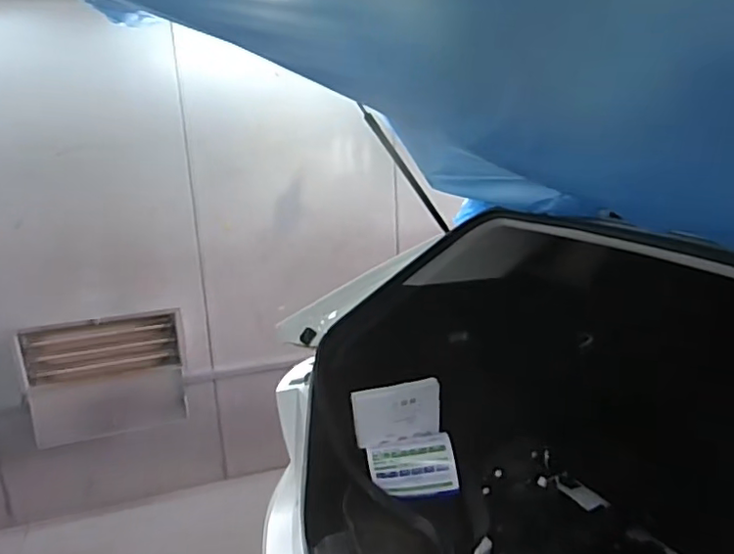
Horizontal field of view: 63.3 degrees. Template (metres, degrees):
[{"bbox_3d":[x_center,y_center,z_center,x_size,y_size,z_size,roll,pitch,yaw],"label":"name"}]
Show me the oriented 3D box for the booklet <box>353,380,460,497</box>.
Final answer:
[{"bbox_3d":[0.096,0.417,1.523,0.234,0.284,0.059,-9,-2,-5],"label":"booklet"}]

